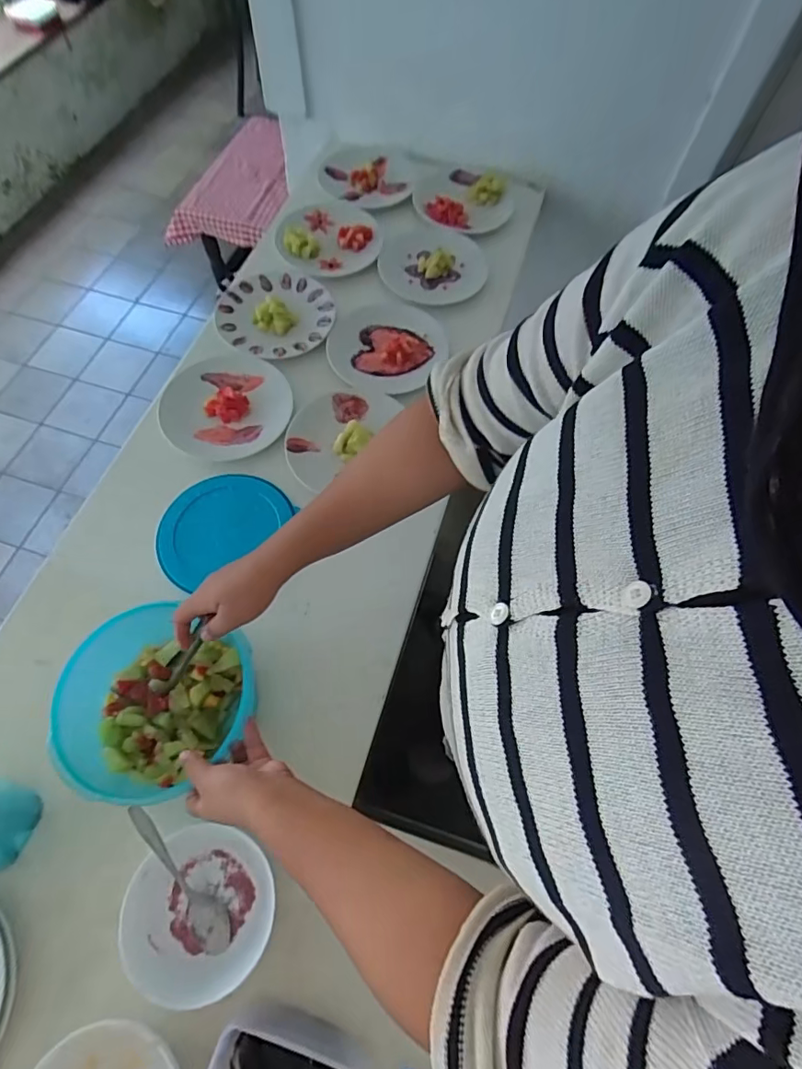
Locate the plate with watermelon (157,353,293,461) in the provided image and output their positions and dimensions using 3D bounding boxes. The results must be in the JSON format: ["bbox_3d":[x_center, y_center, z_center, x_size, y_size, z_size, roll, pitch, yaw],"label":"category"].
[{"bbox_3d":[-0.277,-0.205,0.811,0.202,0.030,0.189,-27,68,-15],"label":"plate with watermelon"}]

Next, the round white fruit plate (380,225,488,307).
[{"bbox_3d":[0.061,-0.516,0.980,0.197,0.020,0.194,1,64,-2],"label":"round white fruit plate"}]

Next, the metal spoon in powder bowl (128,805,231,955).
[{"bbox_3d":[-0.228,0.351,0.526,0.034,0.016,0.168,-33,92,-17],"label":"metal spoon in powder bowl"}]

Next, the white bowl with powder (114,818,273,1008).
[{"bbox_3d":[-0.202,0.380,0.522,0.142,0.043,0.136,1,64,-2],"label":"white bowl with powder"}]

